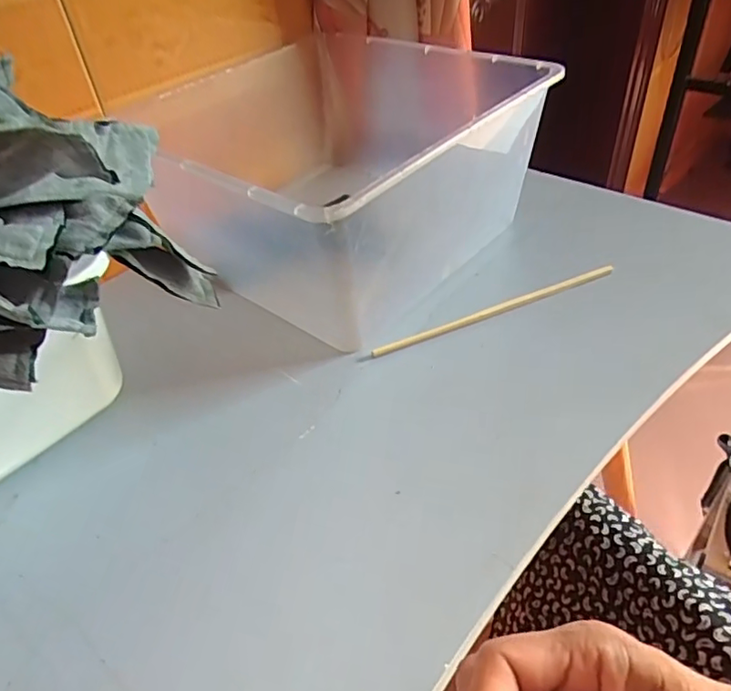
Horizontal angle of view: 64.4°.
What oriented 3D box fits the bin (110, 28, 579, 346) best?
[{"bbox_3d":[-0.016,-0.166,0.544,0.293,0.147,0.316,29,52,34],"label":"bin"}]

